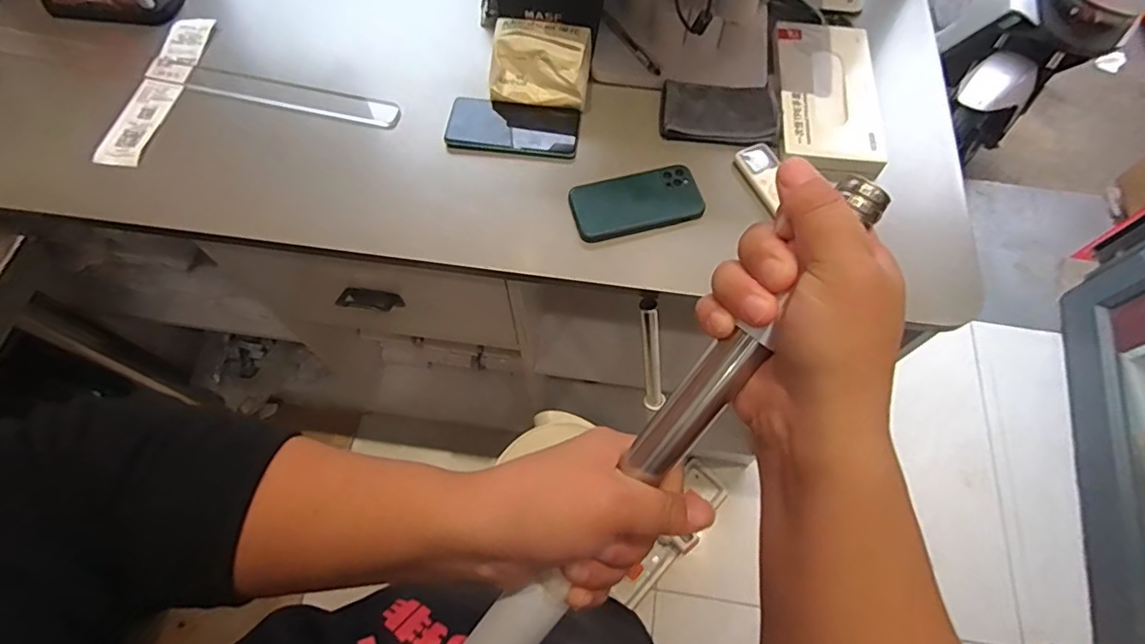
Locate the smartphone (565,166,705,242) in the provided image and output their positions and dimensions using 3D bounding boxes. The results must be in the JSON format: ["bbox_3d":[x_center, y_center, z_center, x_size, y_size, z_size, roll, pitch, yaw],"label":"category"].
[{"bbox_3d":[0.074,-0.139,0.648,0.147,0.010,0.078,-13,66,-6],"label":"smartphone"}]

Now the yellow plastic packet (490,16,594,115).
[{"bbox_3d":[-0.038,-0.322,0.699,0.118,0.058,0.084,8,65,3],"label":"yellow plastic packet"}]

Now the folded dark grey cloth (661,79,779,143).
[{"bbox_3d":[0.180,-0.258,0.689,0.135,0.016,0.093,6,65,2],"label":"folded dark grey cloth"}]

